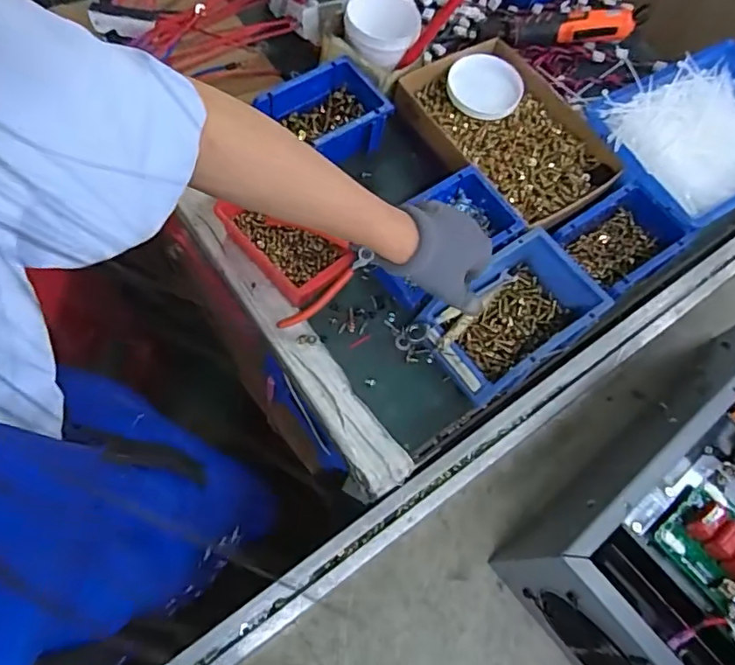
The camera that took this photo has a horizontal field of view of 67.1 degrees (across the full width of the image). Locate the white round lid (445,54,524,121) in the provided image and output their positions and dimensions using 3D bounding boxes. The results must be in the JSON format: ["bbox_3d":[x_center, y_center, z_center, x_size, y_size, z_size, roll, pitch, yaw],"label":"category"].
[{"bbox_3d":[0.155,-0.326,0.729,0.096,0.016,0.096,2,68,-5],"label":"white round lid"}]

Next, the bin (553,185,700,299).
[{"bbox_3d":[0.301,-0.105,0.669,0.141,0.063,0.098,-35,75,-18],"label":"bin"}]

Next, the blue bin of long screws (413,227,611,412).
[{"bbox_3d":[0.157,-0.016,0.615,0.184,0.065,0.121,-35,75,-18],"label":"blue bin of long screws"}]

